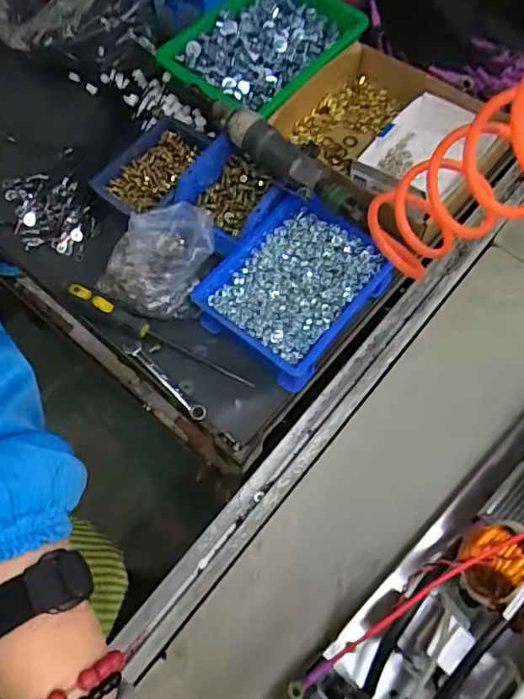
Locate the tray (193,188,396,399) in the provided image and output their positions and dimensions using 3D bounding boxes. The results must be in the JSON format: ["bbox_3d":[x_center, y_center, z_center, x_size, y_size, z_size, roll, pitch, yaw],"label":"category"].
[{"bbox_3d":[0.034,-0.069,0.614,0.152,0.074,0.181,38,72,15],"label":"tray"}]

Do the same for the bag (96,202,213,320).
[{"bbox_3d":[-0.114,-0.112,0.616,0.115,0.046,0.135,20,68,9],"label":"bag"}]

